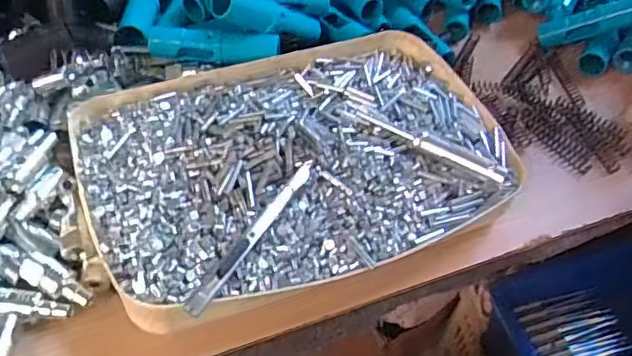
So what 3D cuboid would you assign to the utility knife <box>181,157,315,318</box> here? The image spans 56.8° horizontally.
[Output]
[{"bbox_3d":[-0.041,0.034,0.403,0.013,0.009,0.149,26,51,17],"label":"utility knife"}]

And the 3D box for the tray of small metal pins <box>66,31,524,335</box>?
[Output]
[{"bbox_3d":[-0.012,-0.021,0.480,0.331,0.055,0.238,-16,52,-19],"label":"tray of small metal pins"}]

